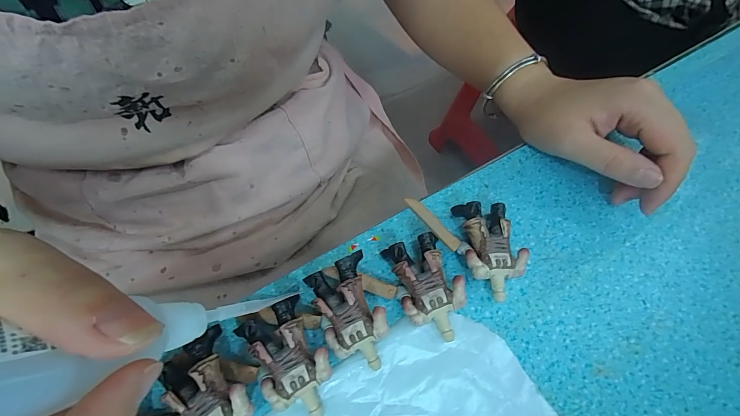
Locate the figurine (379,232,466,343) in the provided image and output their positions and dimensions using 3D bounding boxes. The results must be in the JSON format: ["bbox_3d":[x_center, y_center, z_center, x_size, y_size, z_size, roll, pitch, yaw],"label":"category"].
[{"bbox_3d":[0.033,0.046,0.203,0.033,0.022,0.059,-20,64,-14],"label":"figurine"}]

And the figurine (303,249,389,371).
[{"bbox_3d":[-0.011,0.059,0.191,0.032,0.026,0.056,-20,64,-13],"label":"figurine"}]

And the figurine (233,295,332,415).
[{"bbox_3d":[-0.041,0.080,0.180,0.035,0.022,0.055,-28,66,-17],"label":"figurine"}]

